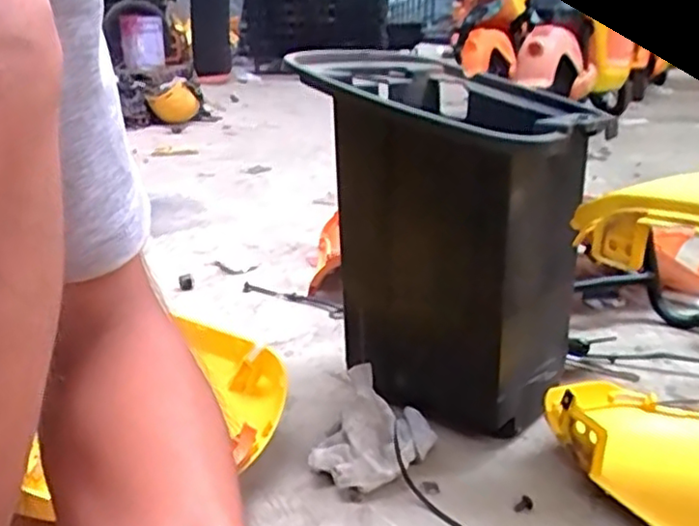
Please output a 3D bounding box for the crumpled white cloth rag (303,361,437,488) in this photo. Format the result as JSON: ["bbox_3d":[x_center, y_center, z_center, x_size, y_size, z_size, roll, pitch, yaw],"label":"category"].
[{"bbox_3d":[0.021,0.158,0.628,0.095,0.068,0.116,16,25,37],"label":"crumpled white cloth rag"}]

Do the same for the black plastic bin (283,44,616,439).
[{"bbox_3d":[0.098,-0.015,0.690,0.210,0.348,0.249,-17,25,-40],"label":"black plastic bin"}]

